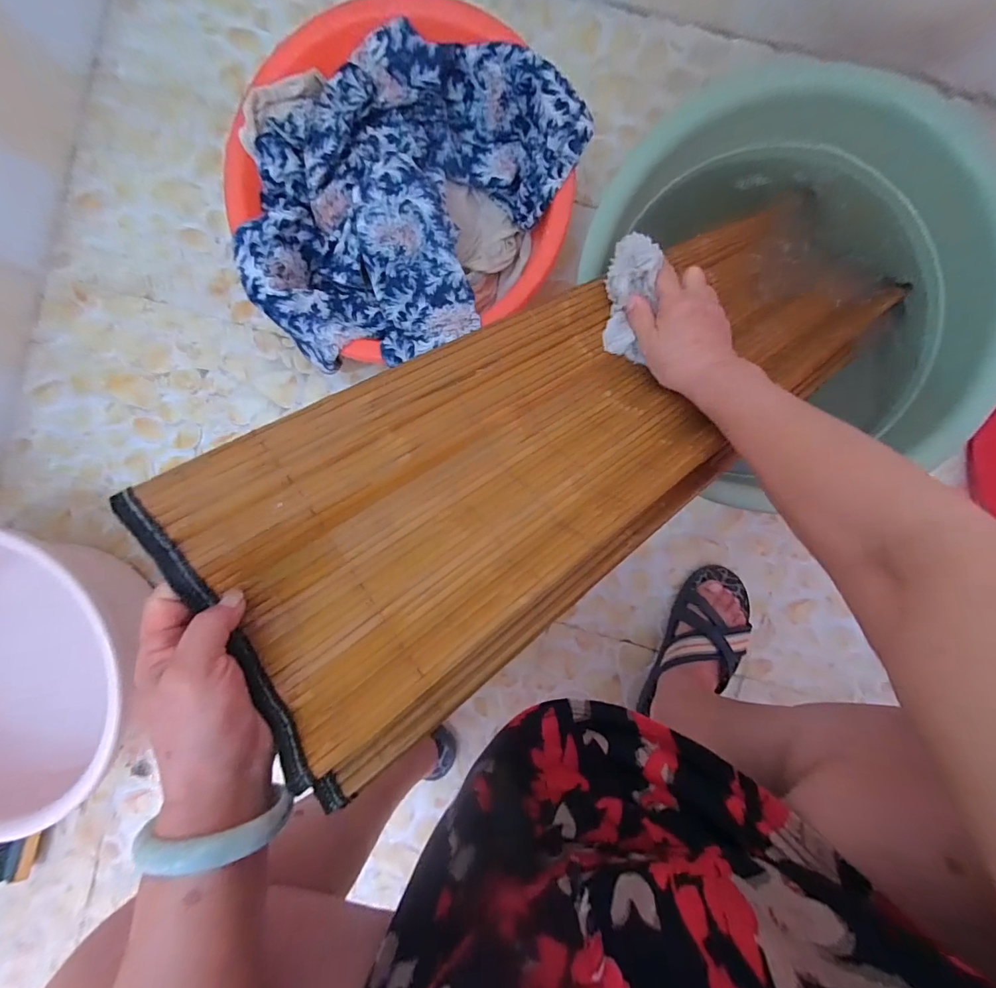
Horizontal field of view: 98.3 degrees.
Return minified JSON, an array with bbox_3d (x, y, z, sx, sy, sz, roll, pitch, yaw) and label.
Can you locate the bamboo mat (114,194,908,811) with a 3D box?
[{"bbox_3d":[0.120,-0.087,0.397,0.735,0.064,0.228,-33,92,-20],"label":"bamboo mat"}]

